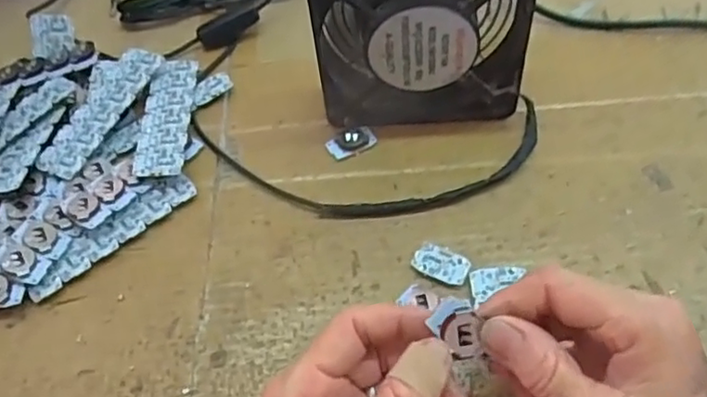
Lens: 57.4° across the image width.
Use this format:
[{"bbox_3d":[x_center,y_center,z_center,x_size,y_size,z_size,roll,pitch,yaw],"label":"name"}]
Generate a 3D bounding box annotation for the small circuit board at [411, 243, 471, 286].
[{"bbox_3d":[0.048,0.036,0.350,0.030,0.006,0.018,20,59,18],"label":"small circuit board"}]

